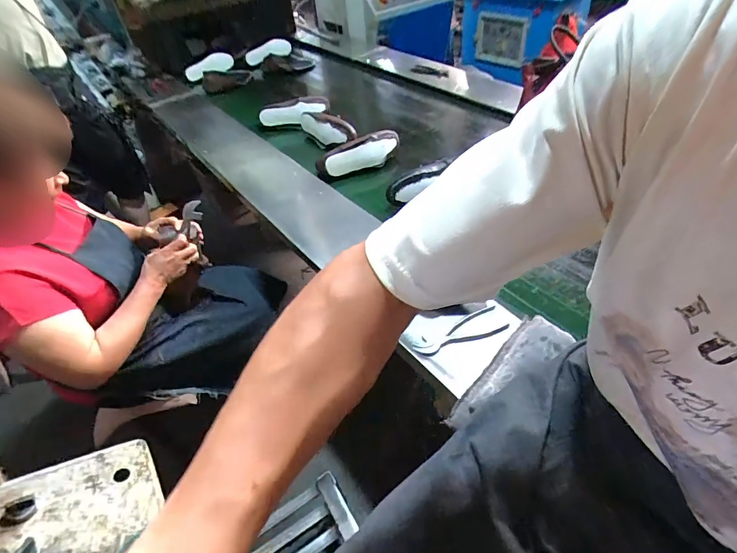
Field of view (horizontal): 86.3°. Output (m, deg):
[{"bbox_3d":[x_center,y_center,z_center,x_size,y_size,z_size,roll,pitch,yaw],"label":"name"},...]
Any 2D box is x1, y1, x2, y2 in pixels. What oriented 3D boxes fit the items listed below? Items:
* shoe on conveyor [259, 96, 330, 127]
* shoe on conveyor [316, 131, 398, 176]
[{"bbox_3d":[-0.281,-0.656,1.553,0.308,0.087,0.121,-24,48,-17],"label":"shoe on conveyor"},{"bbox_3d":[-0.029,-0.414,1.309,0.319,0.095,0.079,-28,49,-21],"label":"shoe on conveyor"}]

